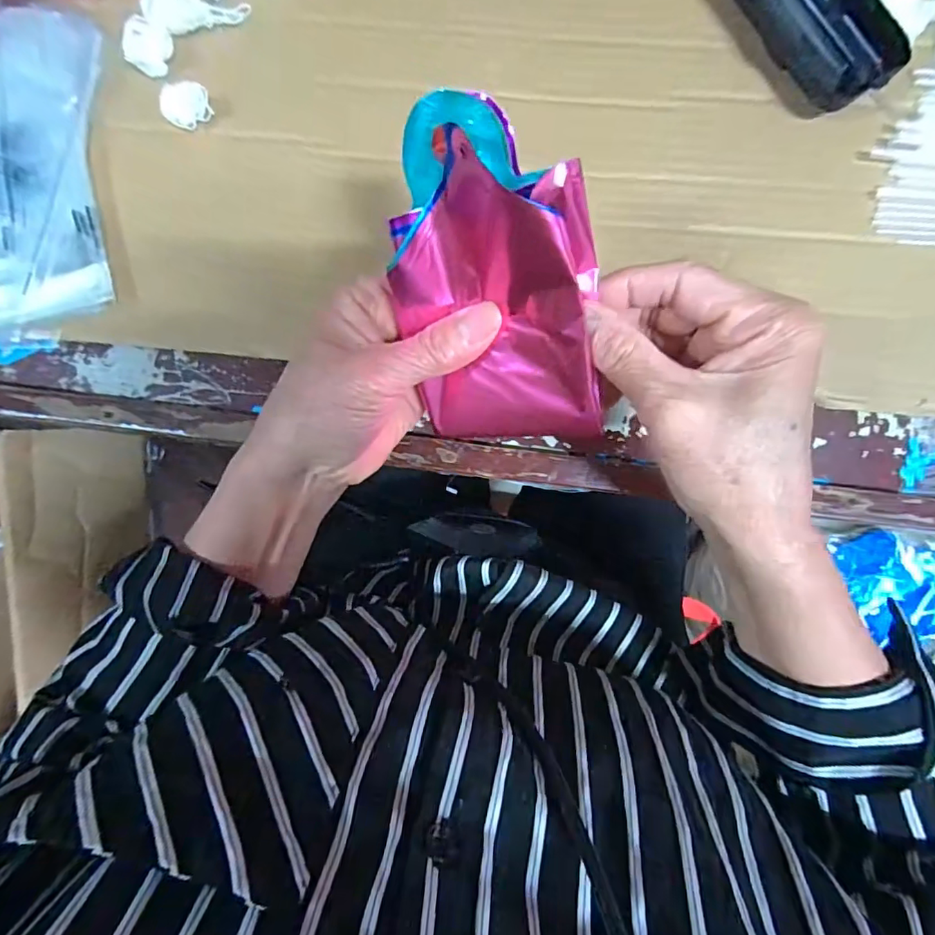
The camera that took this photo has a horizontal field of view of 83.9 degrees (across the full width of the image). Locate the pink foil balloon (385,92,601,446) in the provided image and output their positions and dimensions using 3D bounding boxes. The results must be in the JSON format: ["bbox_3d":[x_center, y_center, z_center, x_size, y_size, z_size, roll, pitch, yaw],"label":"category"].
[{"bbox_3d":[0.009,-0.076,0.225,0.084,0.024,0.140,2,122,27],"label":"pink foil balloon"}]

